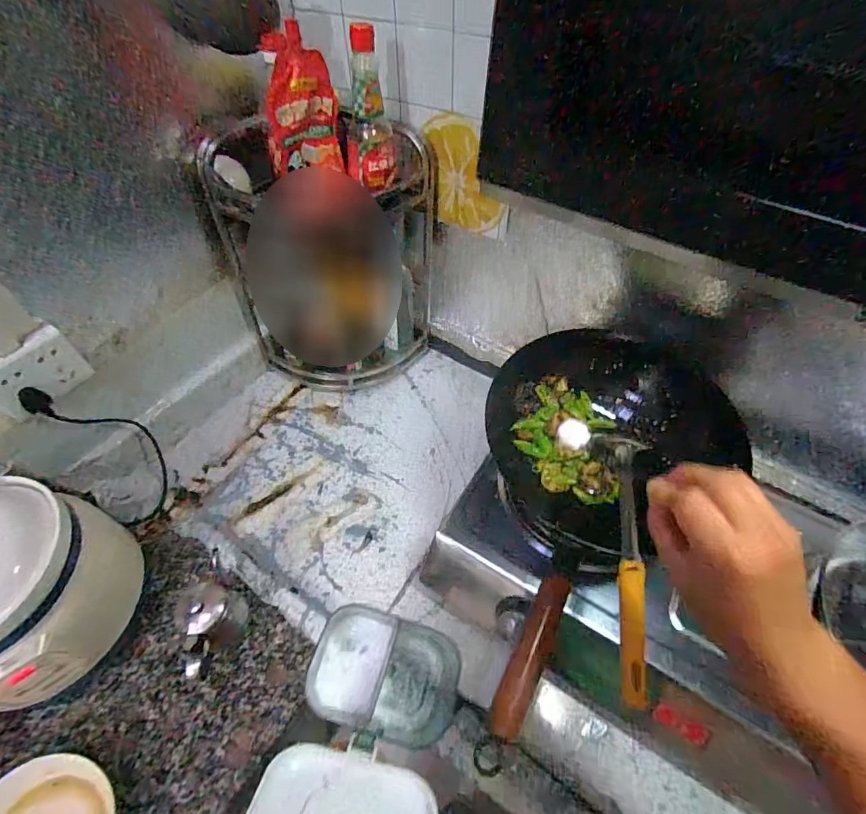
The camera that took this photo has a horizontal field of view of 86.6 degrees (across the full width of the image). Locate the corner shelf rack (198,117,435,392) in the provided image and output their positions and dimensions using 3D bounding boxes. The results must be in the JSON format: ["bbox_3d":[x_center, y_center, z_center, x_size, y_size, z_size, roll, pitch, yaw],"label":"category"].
[{"bbox_3d":[-0.169,-0.243,0.825,0.207,0.446,0.280,37,60,24],"label":"corner shelf rack"}]

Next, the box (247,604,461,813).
[{"bbox_3d":[-0.051,0.256,0.357,0.126,0.070,0.207,9,12,6],"label":"box"}]

